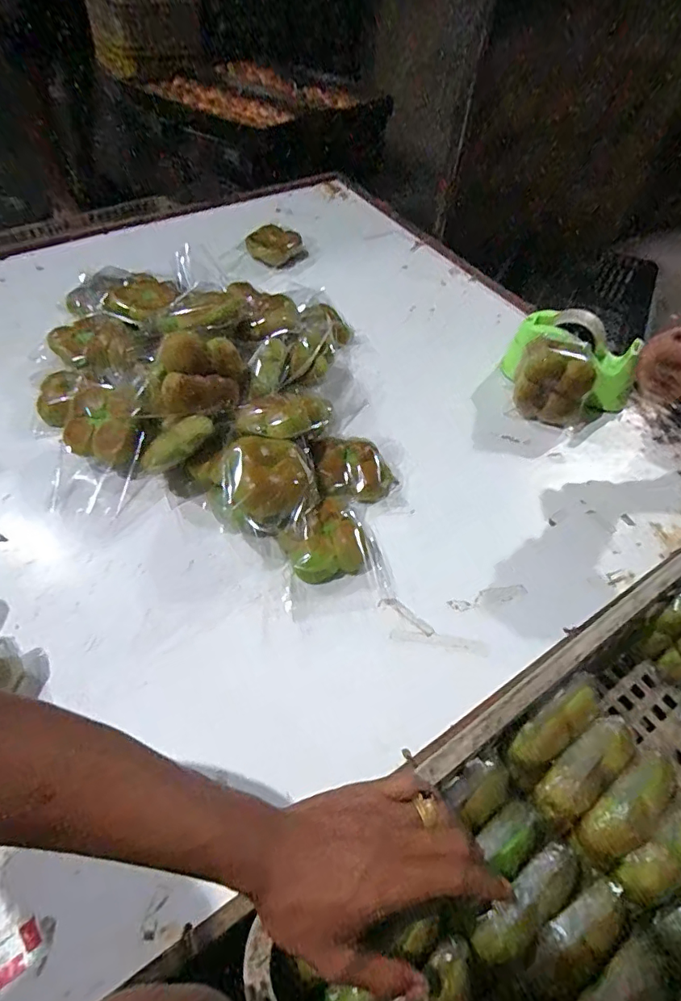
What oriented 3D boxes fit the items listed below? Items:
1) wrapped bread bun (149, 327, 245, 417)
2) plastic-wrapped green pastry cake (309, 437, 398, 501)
[{"bbox_3d":[-0.187,-0.165,0.658,0.125,0.063,0.091,-9,52,-11],"label":"wrapped bread bun"},{"bbox_3d":[0.019,-0.043,0.705,0.109,0.038,0.104,-7,52,-10],"label":"plastic-wrapped green pastry cake"}]

